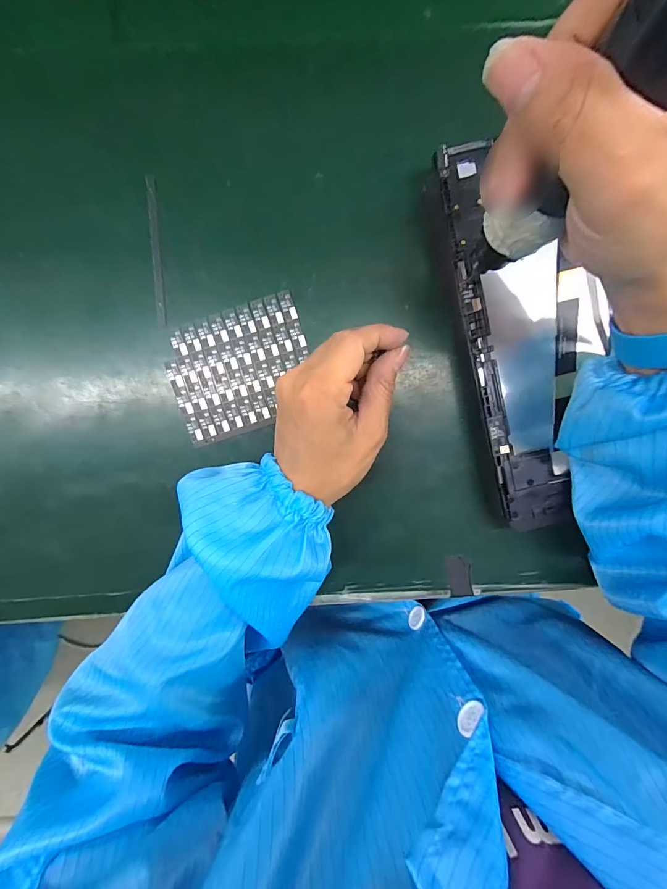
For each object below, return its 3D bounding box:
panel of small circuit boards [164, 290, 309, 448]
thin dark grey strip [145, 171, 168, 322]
[{"bbox_3d":[-0.066,-0.052,0.270,0.099,0.005,0.083,-18,97,2],"label":"panel of small circuit boards"},{"bbox_3d":[-0.123,-0.133,0.261,0.007,0.004,0.097,-2,93,0],"label":"thin dark grey strip"}]

